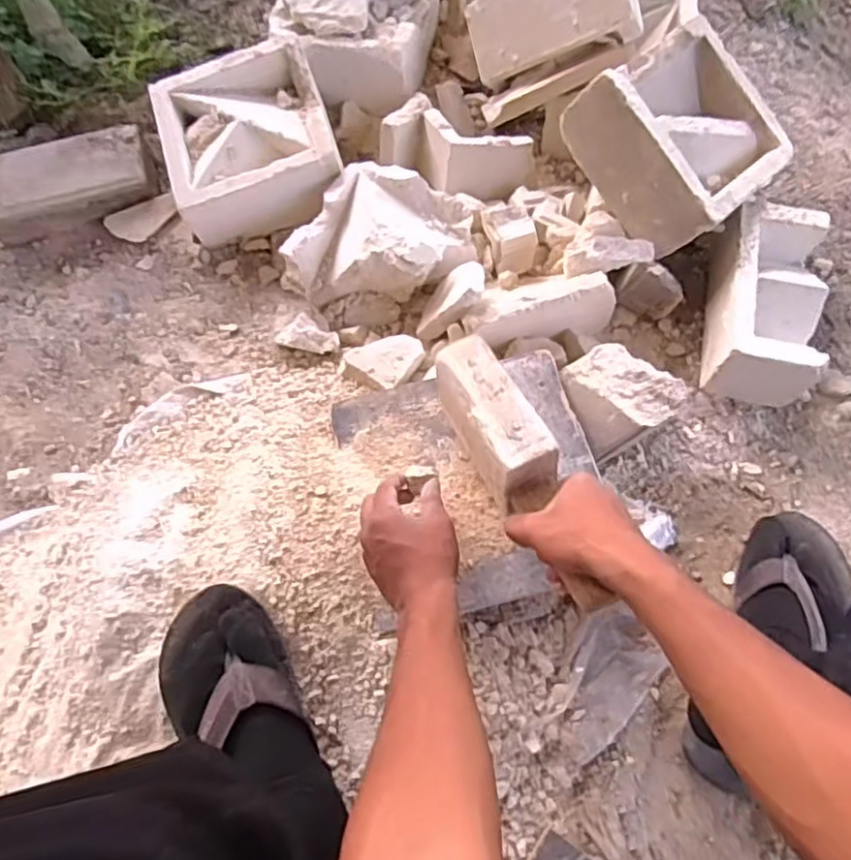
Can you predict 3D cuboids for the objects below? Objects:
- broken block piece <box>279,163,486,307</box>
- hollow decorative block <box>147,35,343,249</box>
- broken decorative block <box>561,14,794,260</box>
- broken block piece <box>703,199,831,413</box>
[{"bbox_3d":[-0.052,-0.236,0.813,0.224,0.074,0.148,0,70,2],"label":"broken block piece"},{"bbox_3d":[-0.222,-0.359,0.865,0.203,0.098,0.230,-16,70,-4],"label":"hollow decorative block"},{"bbox_3d":[0.293,-0.338,0.789,0.200,0.111,0.201,-39,91,-27],"label":"broken decorative block"},{"bbox_3d":[0.383,-0.144,0.766,0.105,0.090,0.205,12,71,6],"label":"broken block piece"}]

